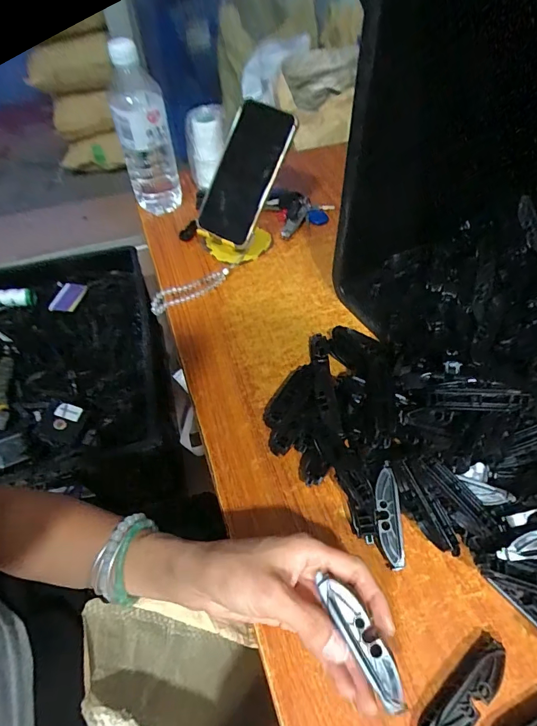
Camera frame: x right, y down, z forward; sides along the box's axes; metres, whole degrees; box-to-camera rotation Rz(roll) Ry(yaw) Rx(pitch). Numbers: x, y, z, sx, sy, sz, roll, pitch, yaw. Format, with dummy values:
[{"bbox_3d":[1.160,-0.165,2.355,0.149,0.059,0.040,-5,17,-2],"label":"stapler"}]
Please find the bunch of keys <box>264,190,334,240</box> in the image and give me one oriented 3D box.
[{"bbox_3d":[0.037,-0.223,0.604,0.097,0.020,0.093,14,54,13],"label":"bunch of keys"}]

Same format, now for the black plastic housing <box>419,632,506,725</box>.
[{"bbox_3d":[0.130,0.217,0.268,0.082,0.022,0.025,-32,57,-21],"label":"black plastic housing"}]

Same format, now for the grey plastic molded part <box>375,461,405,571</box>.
[{"bbox_3d":[0.096,0.122,0.327,0.018,0.007,0.078,-2,72,1],"label":"grey plastic molded part"}]

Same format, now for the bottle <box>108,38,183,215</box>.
[{"bbox_3d":[-0.174,-0.320,0.566,0.070,0.203,0.067,-13,53,-7],"label":"bottle"}]

